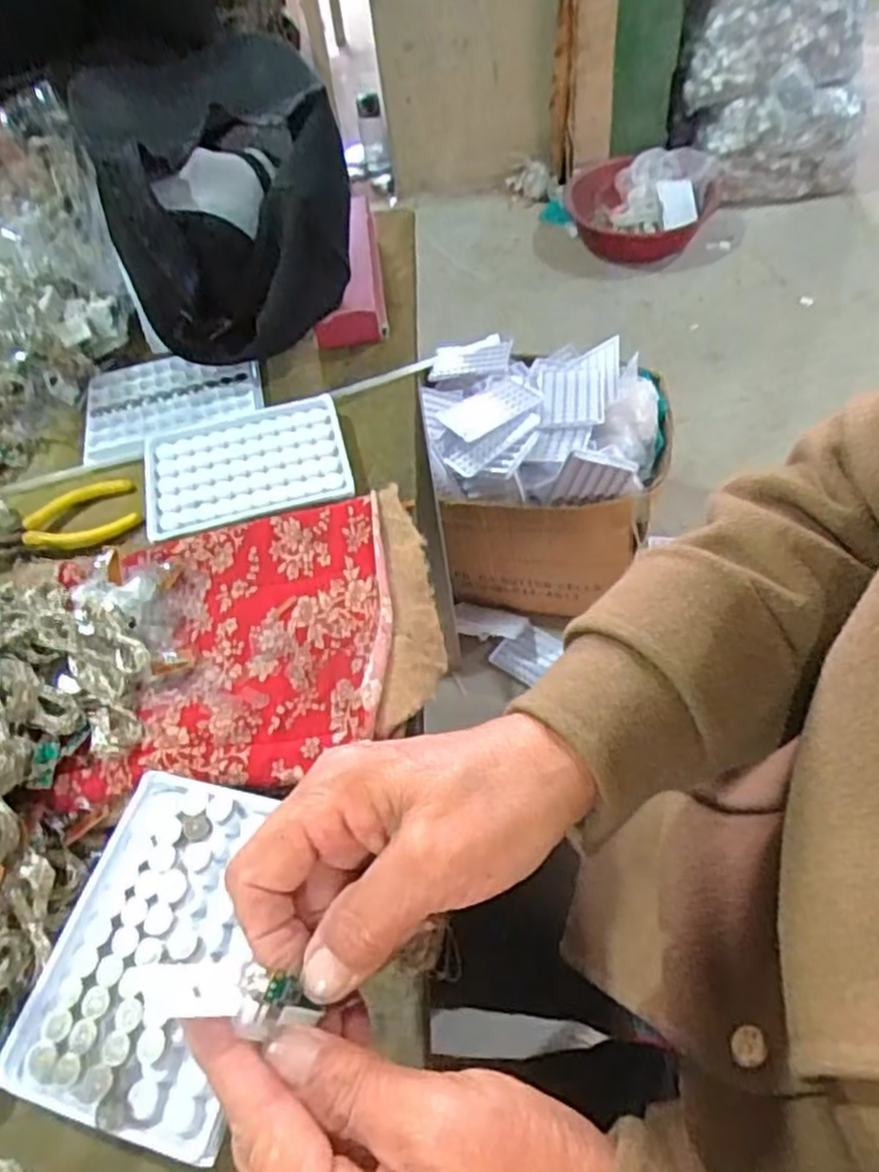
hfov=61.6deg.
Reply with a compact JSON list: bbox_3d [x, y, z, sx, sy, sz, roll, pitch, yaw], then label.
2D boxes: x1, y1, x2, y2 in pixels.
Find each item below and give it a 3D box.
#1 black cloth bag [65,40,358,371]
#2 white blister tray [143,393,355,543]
[{"bbox_3d":[-0.159,-0.288,0.559,0.170,0.141,0.224,-22,55,-10],"label":"black cloth bag"},{"bbox_3d":[-0.127,-0.080,0.480,0.130,0.008,0.099,-15,54,-4],"label":"white blister tray"}]

